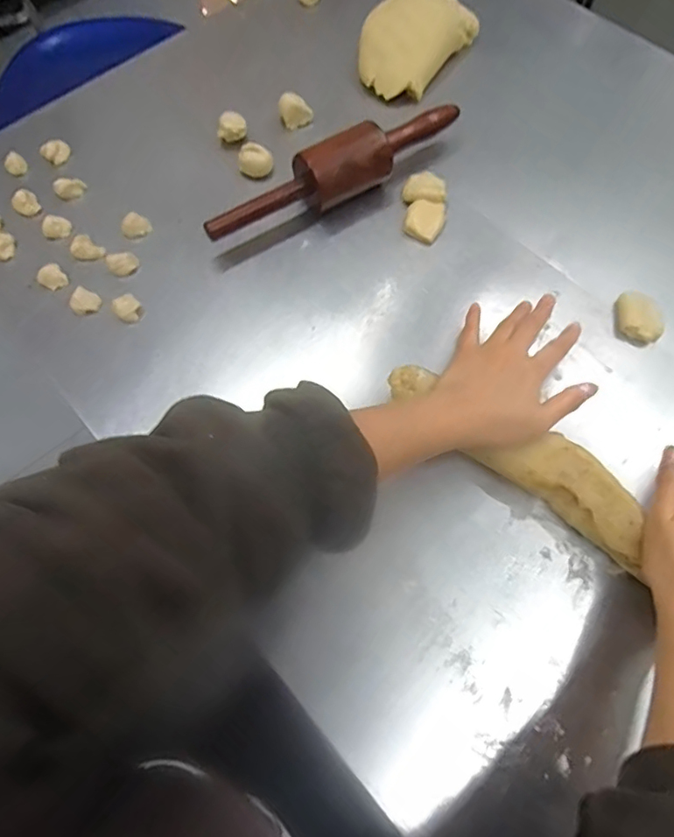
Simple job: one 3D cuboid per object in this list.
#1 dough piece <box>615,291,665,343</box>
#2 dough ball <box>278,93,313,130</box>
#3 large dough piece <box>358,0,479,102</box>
[{"bbox_3d":[0.282,-0.093,0.503,0.039,0.017,0.049,0,67,2],"label":"dough piece"},{"bbox_3d":[-0.047,-0.352,0.619,0.036,0.027,0.022,-9,67,-3],"label":"dough ball"},{"bbox_3d":[0.087,-0.450,0.641,0.101,0.050,0.150,33,71,14],"label":"large dough piece"}]

